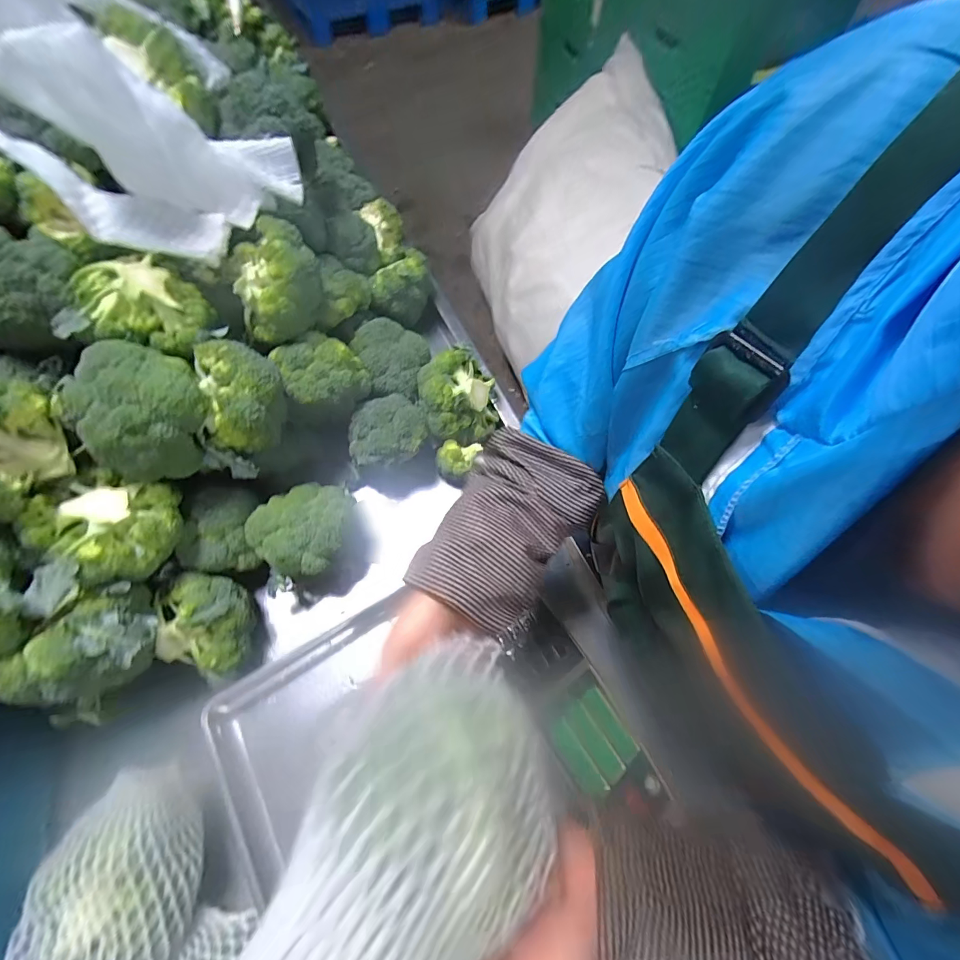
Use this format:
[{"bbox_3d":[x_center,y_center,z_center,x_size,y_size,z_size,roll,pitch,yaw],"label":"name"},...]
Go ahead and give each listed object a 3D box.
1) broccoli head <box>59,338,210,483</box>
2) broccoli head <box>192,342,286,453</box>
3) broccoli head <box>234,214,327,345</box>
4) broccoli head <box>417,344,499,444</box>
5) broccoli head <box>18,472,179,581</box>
[{"bbox_3d":[-0.332,-0.069,0.412,0.106,0.093,0.098,-29,67,-14],"label":"broccoli head"},{"bbox_3d":[-0.255,-0.090,0.451,0.080,0.088,0.091,-15,65,-8],"label":"broccoli head"},{"bbox_3d":[-0.237,-0.231,0.481,0.100,0.094,0.104,-21,66,-11],"label":"broccoli head"},{"bbox_3d":[-0.030,-0.124,0.591,0.107,0.087,0.115,0,63,-1],"label":"broccoli head"},{"bbox_3d":[-0.363,0.038,0.408,0.091,0.075,0.099,0,63,-1],"label":"broccoli head"}]

